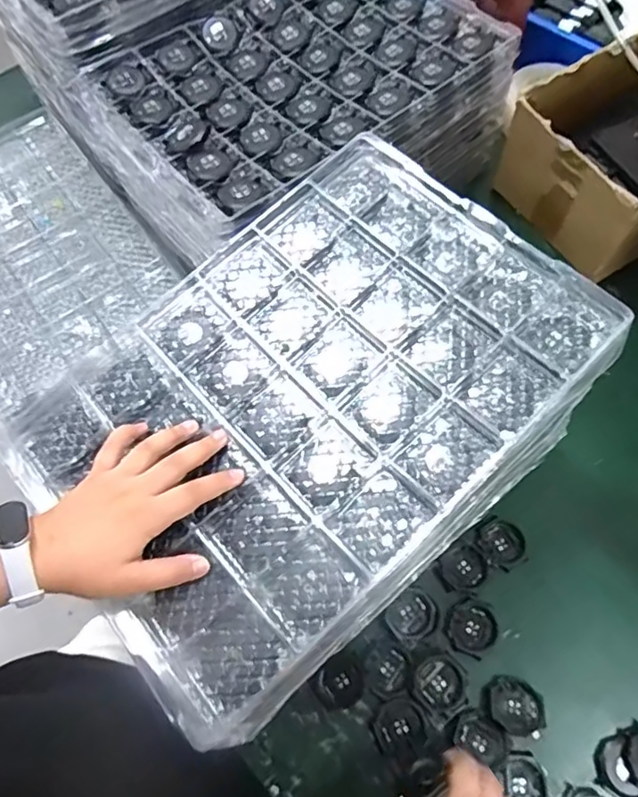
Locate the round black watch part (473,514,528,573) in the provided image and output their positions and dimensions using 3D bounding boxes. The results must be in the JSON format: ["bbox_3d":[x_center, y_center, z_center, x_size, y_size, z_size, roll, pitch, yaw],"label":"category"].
[{"bbox_3d":[0.194,0.154,0.613,0.051,0.013,0.050,-1,66,3],"label":"round black watch part"}]

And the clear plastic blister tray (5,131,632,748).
[{"bbox_3d":[-0.007,-0.006,0.466,0.438,0.049,0.316,-42,70,-14],"label":"clear plastic blister tray"}]

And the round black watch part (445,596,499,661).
[{"bbox_3d":[0.155,0.231,0.579,0.052,0.006,0.050,-1,66,3],"label":"round black watch part"}]

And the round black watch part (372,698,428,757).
[{"bbox_3d":[0.077,0.312,0.545,0.049,0.007,0.044,-31,68,-10],"label":"round black watch part"}]

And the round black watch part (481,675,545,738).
[{"bbox_3d":[0.187,0.294,0.548,0.056,0.010,0.048,39,74,18],"label":"round black watch part"}]

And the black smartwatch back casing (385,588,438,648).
[{"bbox_3d":[0.094,0.219,0.575,0.050,0.008,0.043,-39,70,-13],"label":"black smartwatch back casing"}]

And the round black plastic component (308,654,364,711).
[{"bbox_3d":[0.019,0.278,0.557,0.047,0.017,0.044,-1,66,3],"label":"round black plastic component"}]

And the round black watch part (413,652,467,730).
[{"bbox_3d":[0.119,0.278,0.553,0.052,0.008,0.053,-1,66,3],"label":"round black watch part"}]

